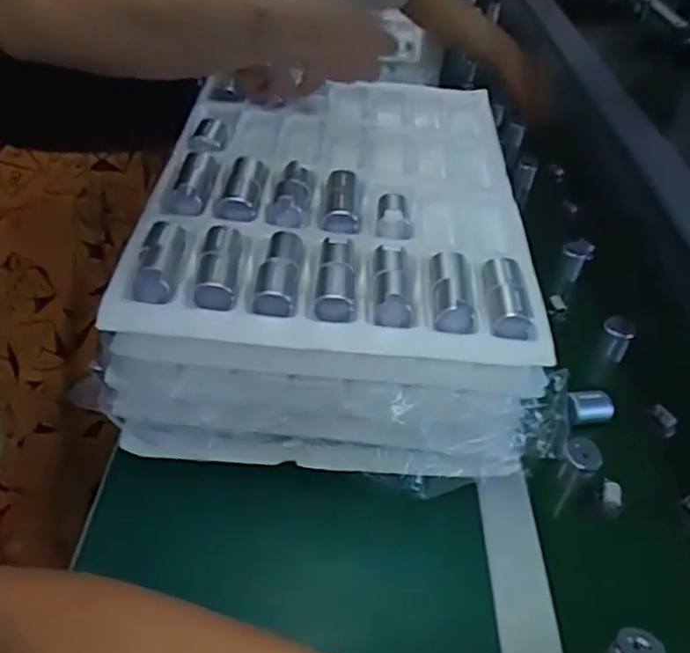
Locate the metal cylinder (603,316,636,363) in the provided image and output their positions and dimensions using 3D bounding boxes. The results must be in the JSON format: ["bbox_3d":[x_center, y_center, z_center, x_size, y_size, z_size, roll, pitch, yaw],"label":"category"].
[{"bbox_3d":[0.280,0.010,0.710,0.029,0.038,0.032,31,47,26],"label":"metal cylinder"}]

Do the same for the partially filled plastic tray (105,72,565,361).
[{"bbox_3d":[-0.003,-0.143,0.649,0.317,0.039,0.466,5,41,-1],"label":"partially filled plastic tray"}]

